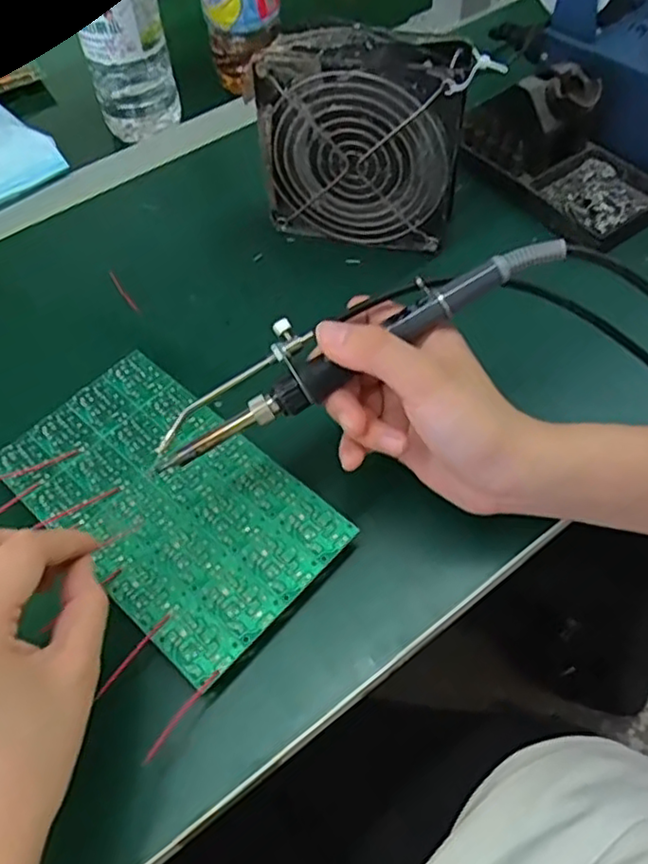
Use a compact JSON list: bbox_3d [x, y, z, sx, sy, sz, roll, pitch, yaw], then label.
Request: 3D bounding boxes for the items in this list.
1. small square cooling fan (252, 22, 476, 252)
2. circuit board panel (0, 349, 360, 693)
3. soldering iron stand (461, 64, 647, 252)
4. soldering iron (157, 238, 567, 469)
[{"bbox_3d":[0.026,-0.179,0.411,0.125,0.118,0.046,9,57,10],"label":"small square cooling fan"},{"bbox_3d":[-0.081,0.032,0.335,0.172,0.005,0.100,37,65,25],"label":"circuit board panel"},{"bbox_3d":[0.169,-0.195,0.444,0.083,0.069,0.127,-30,59,-16],"label":"soldering iron stand"},{"bbox_3d":[0.012,-0.044,0.308,0.201,0.017,0.039,-29,58,0],"label":"soldering iron"}]

